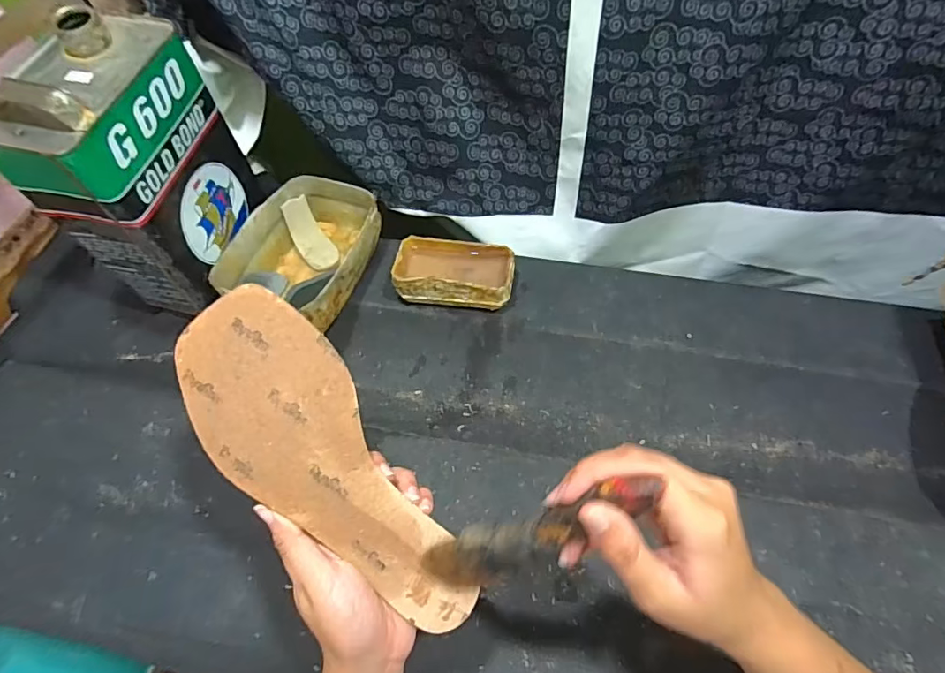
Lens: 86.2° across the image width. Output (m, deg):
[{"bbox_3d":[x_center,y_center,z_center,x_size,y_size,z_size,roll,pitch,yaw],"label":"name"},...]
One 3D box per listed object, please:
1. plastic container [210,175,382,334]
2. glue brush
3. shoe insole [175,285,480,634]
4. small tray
[{"bbox_3d":[-0.182,-0.094,0.565,0.128,0.075,0.191,17,59,14],"label":"plastic container"},{"bbox_3d":[0.028,0.102,0.257,0.032,0.149,0.022,20,46,-38],"label":"glue brush"},{"bbox_3d":[-0.083,0.079,0.296,0.080,0.017,0.234,-37,93,-20],"label":"shoe insole"},{"bbox_3d":[-0.019,-0.069,0.564,0.125,0.047,0.069,3,57,5],"label":"small tray"}]

